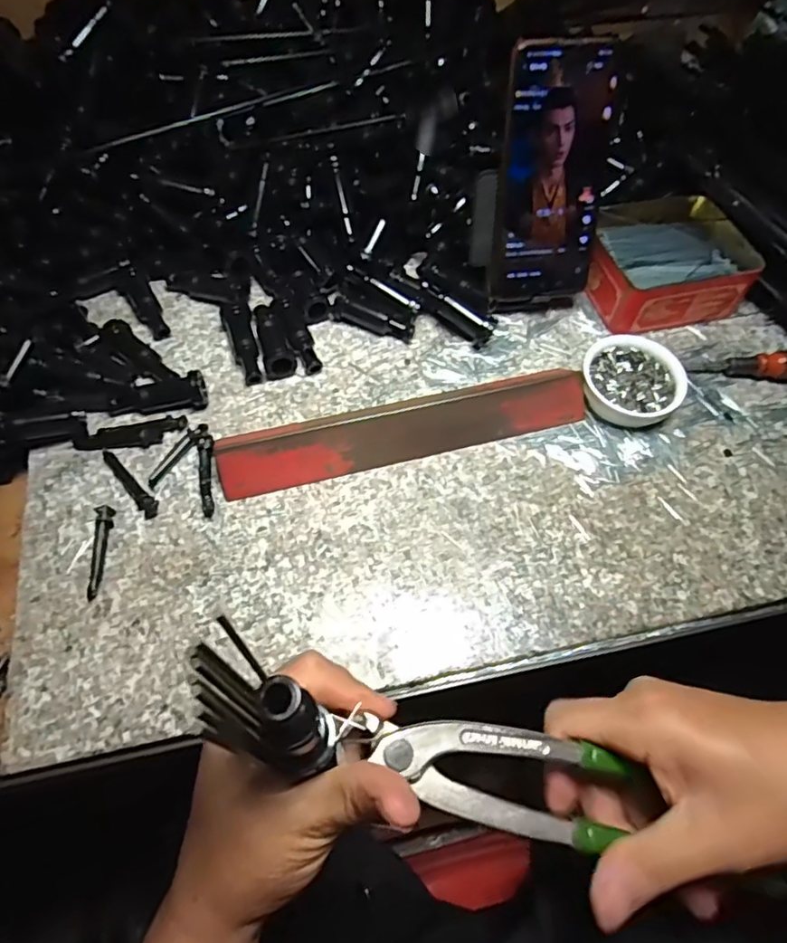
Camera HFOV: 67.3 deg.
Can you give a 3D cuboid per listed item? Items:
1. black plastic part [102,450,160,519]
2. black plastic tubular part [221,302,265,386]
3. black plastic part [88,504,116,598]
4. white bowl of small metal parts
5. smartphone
[{"bbox_3d":[-0.172,0.007,0.384,0.011,0.005,0.061,-37,68,-22],"label":"black plastic part"},{"bbox_3d":[-0.112,-0.097,0.442,0.020,0.013,0.071,-14,62,-11],"label":"black plastic tubular part"},{"bbox_3d":[-0.178,0.047,0.357,0.009,0.009,0.058,-2,60,-5],"label":"black plastic part"},{"bbox_3d":[0.174,-0.065,0.433,0.071,0.029,0.066,2,60,-3],"label":"white bowl of small metal parts"},{"bbox_3d":[0.114,-0.207,0.422,0.080,0.165,0.008,-6,35,-7],"label":"smartphone"}]

